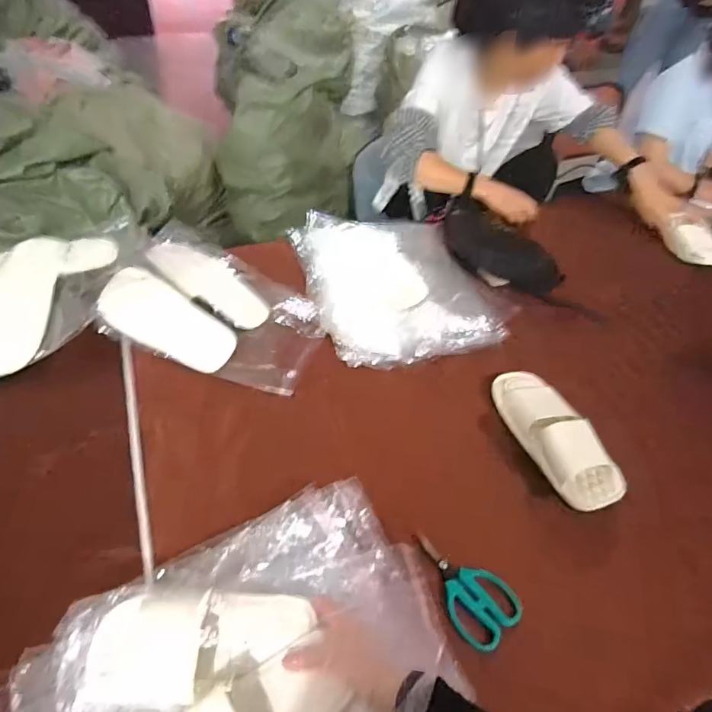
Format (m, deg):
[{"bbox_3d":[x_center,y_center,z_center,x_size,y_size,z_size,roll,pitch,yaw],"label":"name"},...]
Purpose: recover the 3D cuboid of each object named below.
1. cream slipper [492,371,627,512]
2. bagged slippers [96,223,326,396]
[{"bbox_3d":[0.305,0.119,0.751,0.097,0.059,0.255,-11,52,-15],"label":"cream slipper"},{"bbox_3d":[-0.237,-0.096,0.854,0.371,0.059,0.269,19,50,9],"label":"bagged slippers"}]

